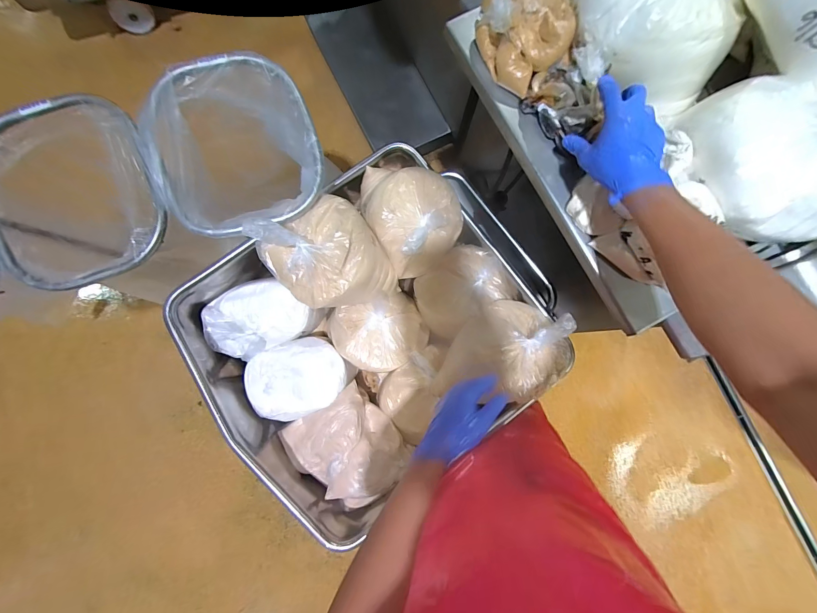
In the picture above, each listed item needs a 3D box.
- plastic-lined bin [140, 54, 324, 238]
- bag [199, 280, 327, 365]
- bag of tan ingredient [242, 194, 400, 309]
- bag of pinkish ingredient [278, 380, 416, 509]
[{"bbox_3d":[-0.339,-0.291,0.842,0.310,0.419,0.375,-21,83,-2],"label":"plastic-lined bin"},{"bbox_3d":[-0.363,0.024,0.878,0.250,0.119,0.171,-28,84,-2],"label":"bag"},{"bbox_3d":[-0.154,-0.094,0.712,0.210,0.227,0.217,-44,85,-4],"label":"bag of tan ingredient"},{"bbox_3d":[-0.146,0.337,0.817,0.258,0.086,0.222,44,86,5],"label":"bag of pinkish ingredient"}]

